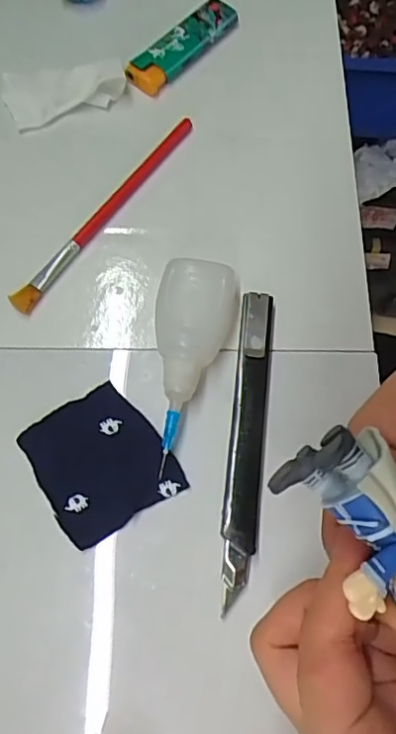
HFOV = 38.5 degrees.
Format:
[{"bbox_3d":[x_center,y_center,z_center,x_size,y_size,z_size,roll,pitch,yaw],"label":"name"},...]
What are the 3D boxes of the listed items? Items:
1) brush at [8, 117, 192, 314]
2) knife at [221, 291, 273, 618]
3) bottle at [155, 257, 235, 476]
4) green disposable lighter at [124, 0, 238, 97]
[{"bbox_3d":[-0.047,-0.083,0.302,0.011,0.013,0.143,35,73,13],"label":"brush"},{"bbox_3d":[0.022,0.031,0.256,0.014,0.012,0.140,6,69,3],"label":"knife"},{"bbox_3d":[-0.005,-0.004,0.263,0.034,0.022,0.094,7,69,3],"label":"bottle"},{"bbox_3d":[-0.009,-0.191,0.340,0.022,0.016,0.078,41,74,15],"label":"green disposable lighter"}]

